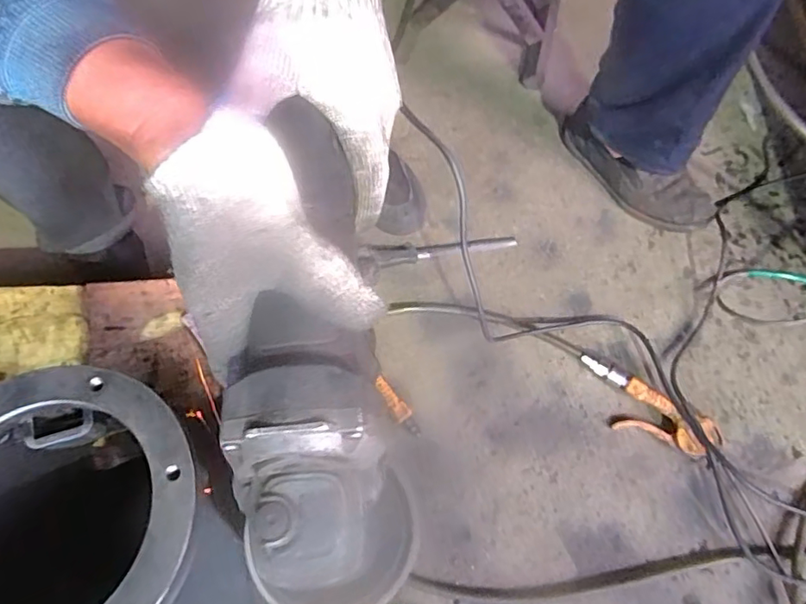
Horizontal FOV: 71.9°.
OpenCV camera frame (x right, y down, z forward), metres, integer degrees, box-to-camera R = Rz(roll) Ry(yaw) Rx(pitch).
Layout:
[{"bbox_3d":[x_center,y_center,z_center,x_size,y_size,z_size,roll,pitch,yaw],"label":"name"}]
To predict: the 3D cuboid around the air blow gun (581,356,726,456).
[{"bbox_3d":[0.307,0.137,0.709,0.179,0.030,0.067,25,67,12],"label":"air blow gun"}]

